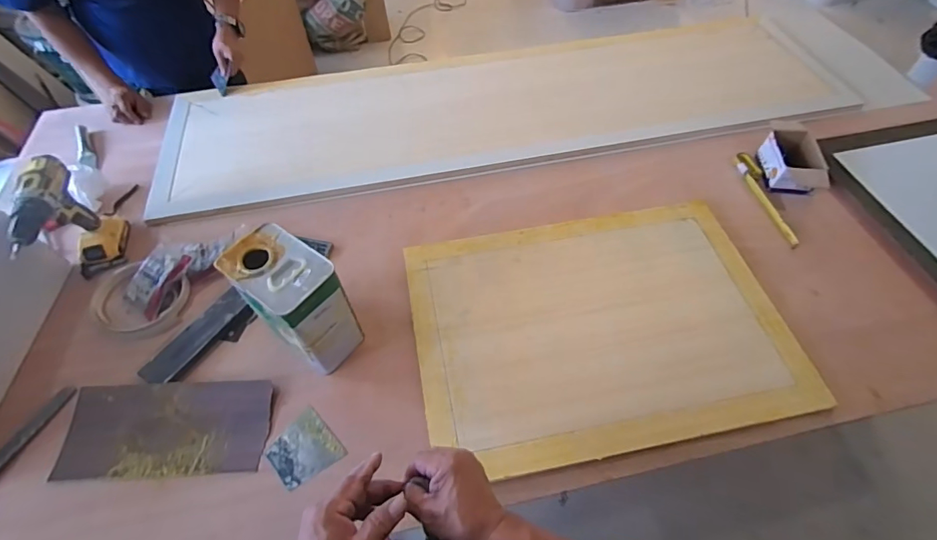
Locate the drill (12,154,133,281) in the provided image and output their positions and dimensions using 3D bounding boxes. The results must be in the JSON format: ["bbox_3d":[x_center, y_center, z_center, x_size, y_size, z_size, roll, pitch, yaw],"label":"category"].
[{"bbox_3d":[-0.770,-0.075,0.840,0.079,0.198,0.191,-16,59,-10],"label":"drill"}]

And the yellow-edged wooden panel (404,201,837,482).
[{"bbox_3d":[0.239,0.089,0.809,0.658,0.016,0.467,-9,58,-6],"label":"yellow-edged wooden panel"}]

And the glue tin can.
[{"bbox_3d":[-0.286,0.057,0.735,0.164,0.224,0.110,33,63,19],"label":"glue tin can"}]

